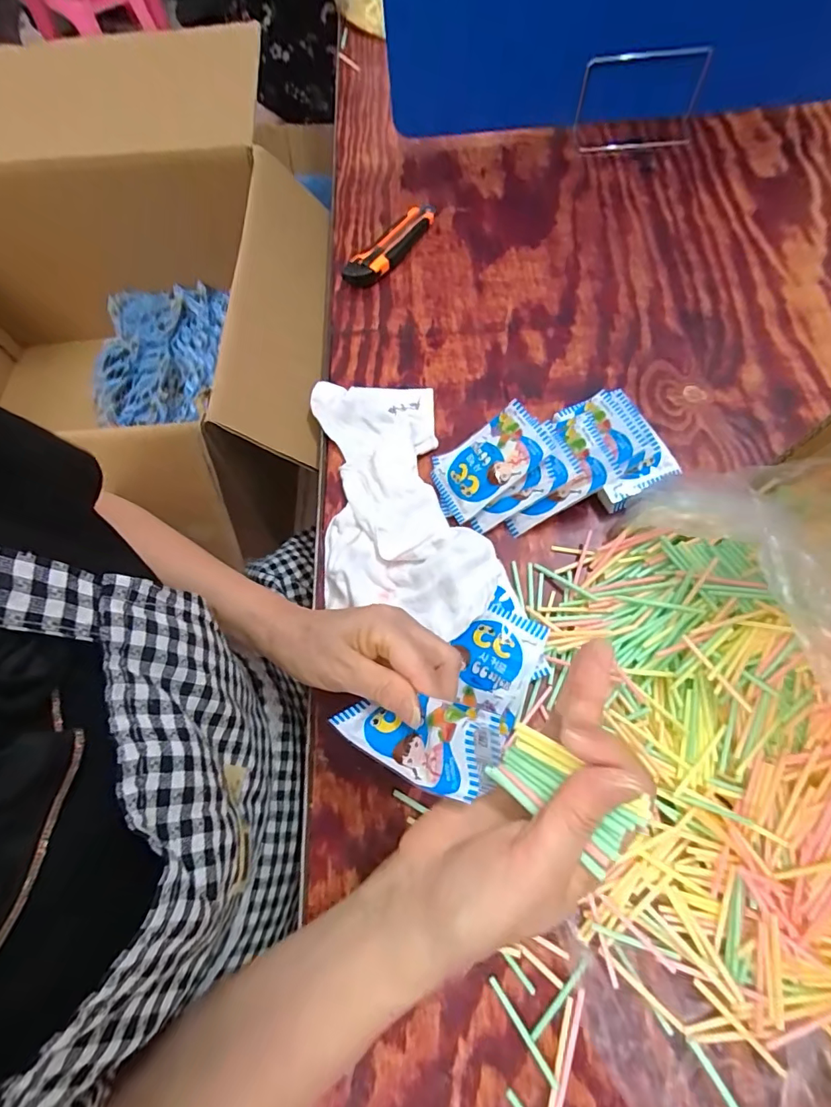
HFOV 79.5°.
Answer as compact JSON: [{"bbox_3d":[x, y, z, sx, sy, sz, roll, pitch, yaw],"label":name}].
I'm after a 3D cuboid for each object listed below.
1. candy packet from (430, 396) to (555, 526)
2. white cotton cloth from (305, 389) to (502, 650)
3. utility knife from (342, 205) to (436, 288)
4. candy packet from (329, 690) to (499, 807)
[{"bbox_3d":[0.065,-0.083,0.447,0.102,0.010,0.069,-35,62,18],"label":"candy packet"},{"bbox_3d":[-0.016,-0.053,0.454,0.140,0.028,0.260,-8,67,-1],"label":"white cotton cloth"},{"bbox_3d":[-0.027,-0.373,0.595,0.041,0.023,0.153,30,71,14],"label":"utility knife"},{"bbox_3d":[-0.003,0.107,0.284,0.098,0.029,0.044,-5,62,36],"label":"candy packet"}]

